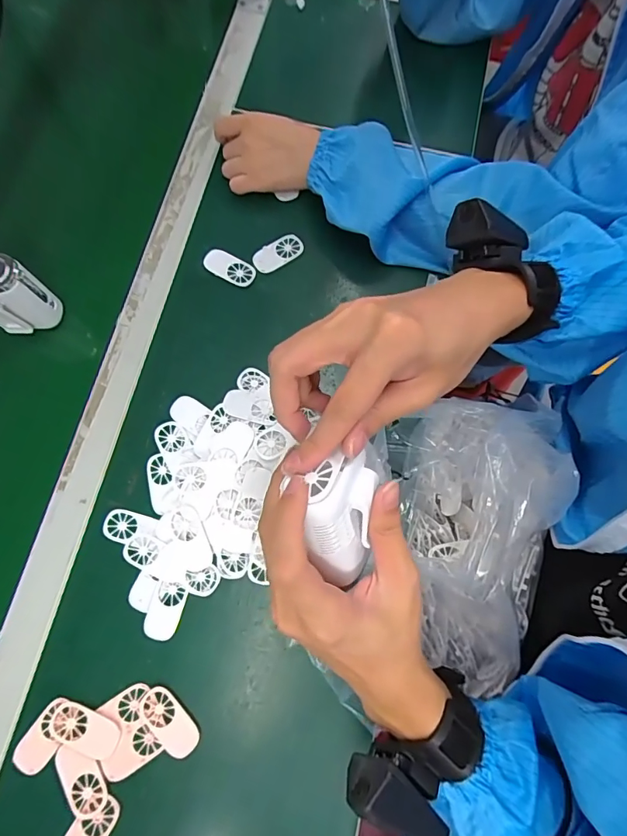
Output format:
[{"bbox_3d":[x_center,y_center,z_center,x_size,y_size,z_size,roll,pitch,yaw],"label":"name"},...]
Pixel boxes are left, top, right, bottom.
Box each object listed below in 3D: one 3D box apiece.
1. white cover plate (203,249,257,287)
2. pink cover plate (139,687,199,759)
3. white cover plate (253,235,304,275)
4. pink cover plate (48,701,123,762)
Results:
[{"bbox_3d":[-0.091,-0.164,0.483,0.058,0.007,0.028,21,75,3],"label":"white cover plate"},{"bbox_3d":[-0.121,0.255,0.371,0.057,0.004,0.030,44,78,9],"label":"pink cover plate"},{"bbox_3d":[-0.039,-0.183,0.493,0.059,0.005,0.027,-32,79,-10],"label":"white cover plate"},{"bbox_3d":[-0.188,0.258,0.366,0.058,0.005,0.029,21,75,4],"label":"pink cover plate"}]

